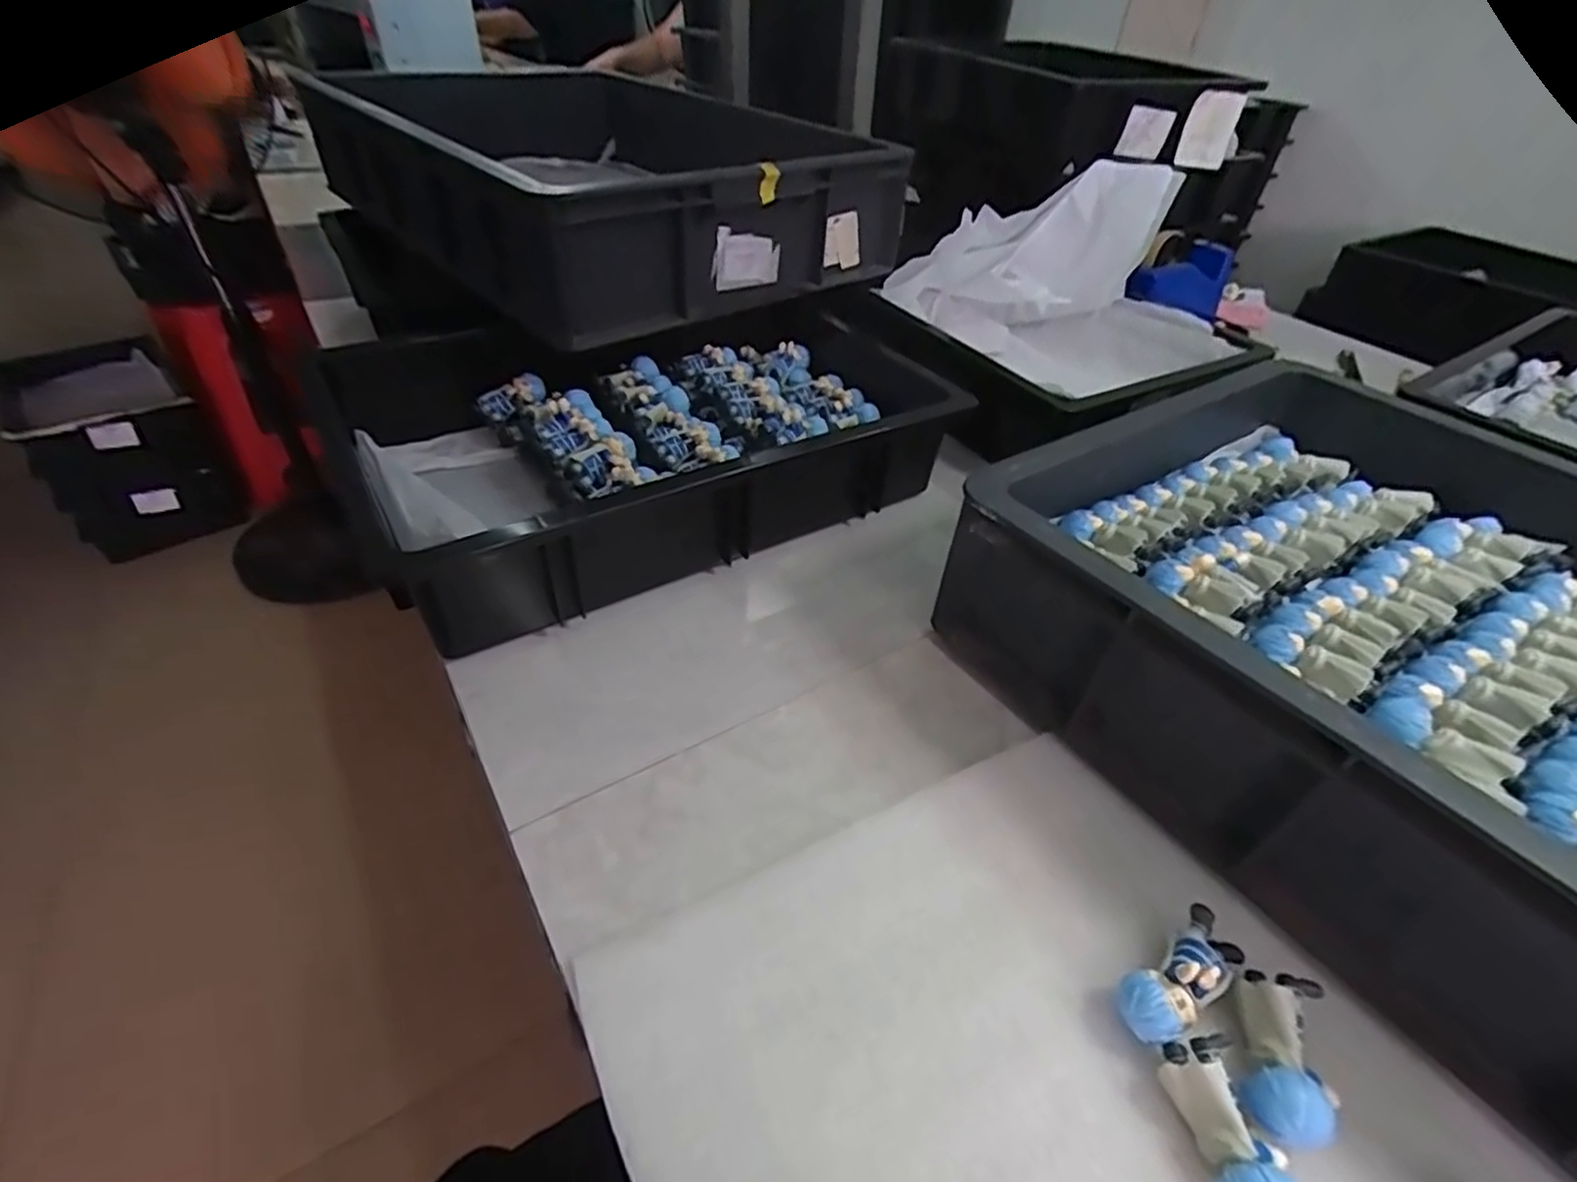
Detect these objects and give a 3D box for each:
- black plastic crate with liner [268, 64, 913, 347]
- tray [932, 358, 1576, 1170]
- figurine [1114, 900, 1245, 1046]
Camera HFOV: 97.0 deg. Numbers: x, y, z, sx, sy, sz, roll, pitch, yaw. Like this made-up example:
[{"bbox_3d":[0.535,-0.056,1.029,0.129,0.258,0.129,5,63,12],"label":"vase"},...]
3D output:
[{"bbox_3d":[-0.222,-0.452,0.783,0.600,0.125,0.397,34,49,30],"label":"black plastic crate with liner"},{"bbox_3d":[0.429,0.078,0.370,0.401,0.123,0.573,-22,47,-28],"label":"tray"},{"bbox_3d":[0.172,0.169,0.305,0.067,0.031,0.027,-22,47,-28],"label":"figurine"}]

